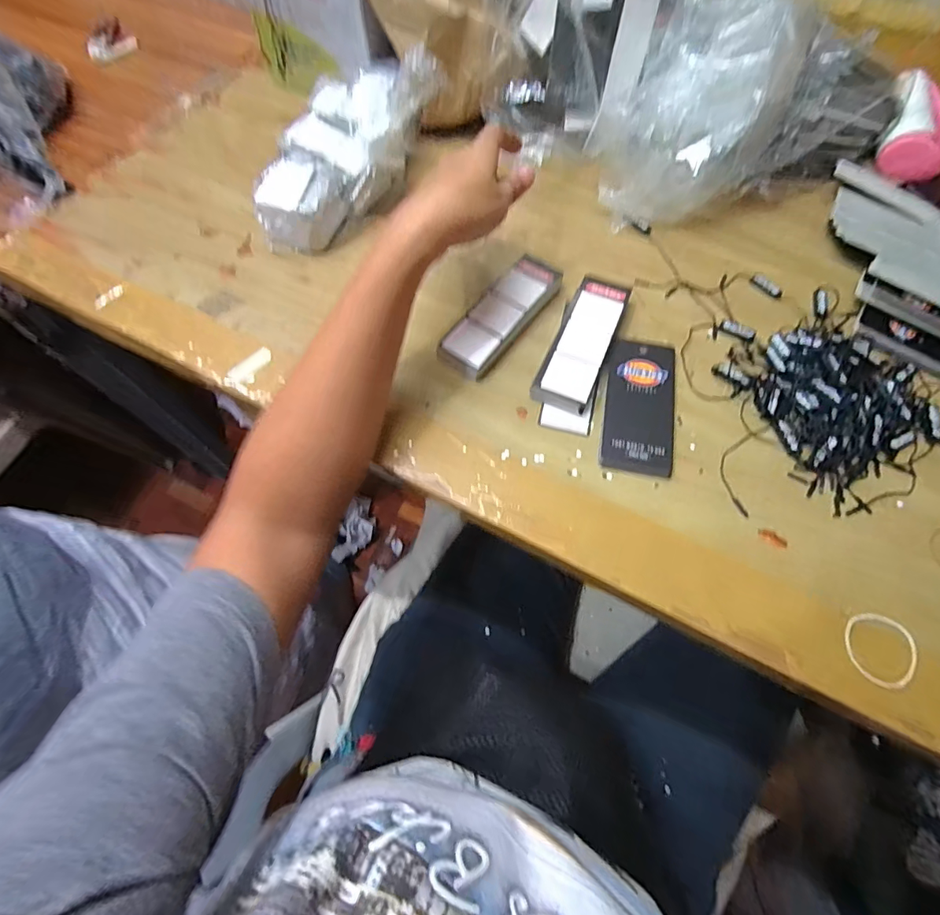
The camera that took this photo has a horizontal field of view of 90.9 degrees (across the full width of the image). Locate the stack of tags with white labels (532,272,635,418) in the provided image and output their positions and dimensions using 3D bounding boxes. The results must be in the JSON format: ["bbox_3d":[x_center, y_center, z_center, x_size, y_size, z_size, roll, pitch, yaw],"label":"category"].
[{"bbox_3d":[0.088,-0.089,0.357,0.041,0.016,0.124,23,68,10],"label":"stack of tags with white labels"}]

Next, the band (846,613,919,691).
[{"bbox_3d":[0.243,0.113,0.271,0.039,0.004,0.042,0,66,0],"label":"band"}]

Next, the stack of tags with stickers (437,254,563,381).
[{"bbox_3d":[0.026,-0.113,0.366,0.039,0.019,0.123,33,70,14],"label":"stack of tags with stickers"}]

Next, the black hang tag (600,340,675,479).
[{"bbox_3d":[0.125,-0.040,0.340,0.049,0.007,0.110,11,66,5],"label":"black hang tag"}]

